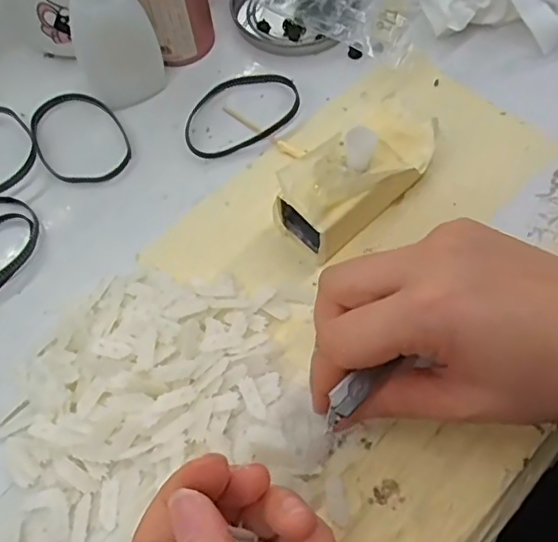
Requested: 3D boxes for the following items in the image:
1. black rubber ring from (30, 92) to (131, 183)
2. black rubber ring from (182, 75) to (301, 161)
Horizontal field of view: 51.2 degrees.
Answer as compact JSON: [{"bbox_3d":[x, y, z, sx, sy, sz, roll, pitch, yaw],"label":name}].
[{"bbox_3d":[-0.112,-0.077,0.326,0.049,0.007,0.065,-21,65,-7],"label":"black rubber ring"},{"bbox_3d":[-0.022,-0.092,0.329,0.070,0.007,0.050,-23,65,-8],"label":"black rubber ring"}]

